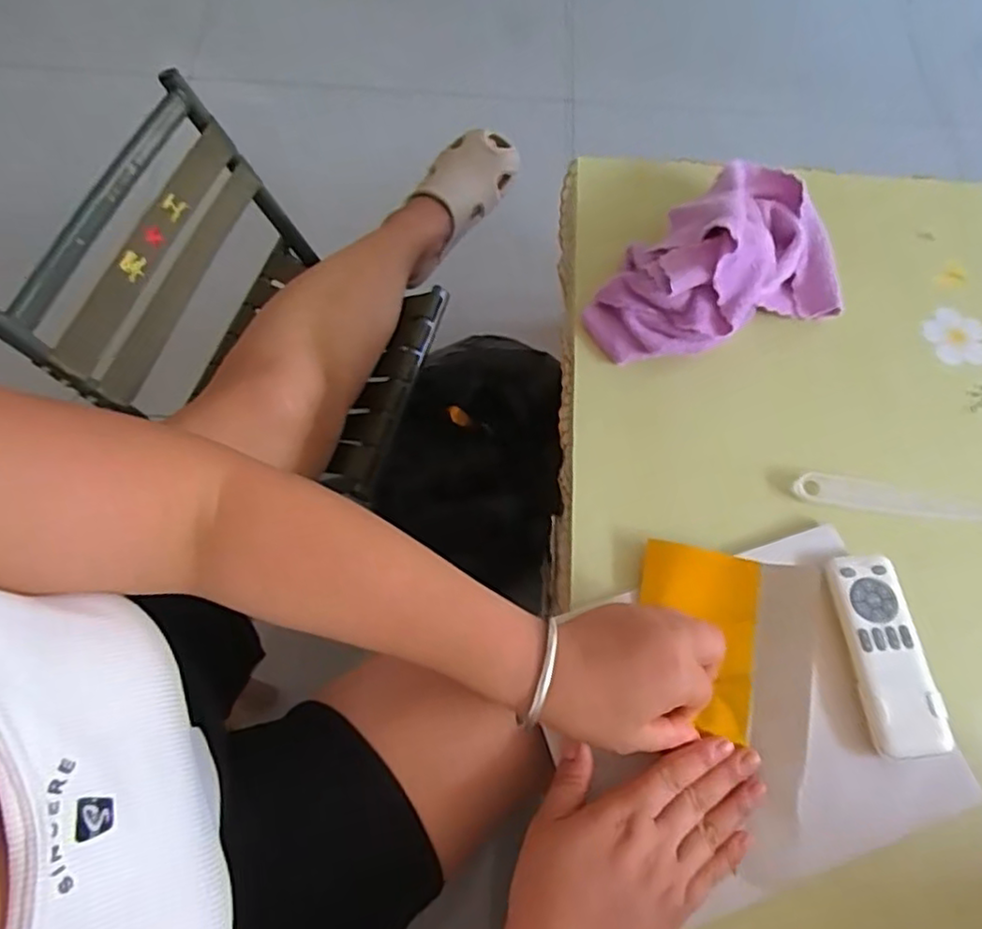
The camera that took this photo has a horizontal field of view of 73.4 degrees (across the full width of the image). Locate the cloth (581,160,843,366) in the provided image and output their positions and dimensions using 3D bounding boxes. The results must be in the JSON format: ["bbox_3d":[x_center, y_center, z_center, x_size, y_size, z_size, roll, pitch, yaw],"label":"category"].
[{"bbox_3d":[0.177,-0.174,0.526,0.218,0.088,0.148,-19,68,-10],"label":"cloth"}]

